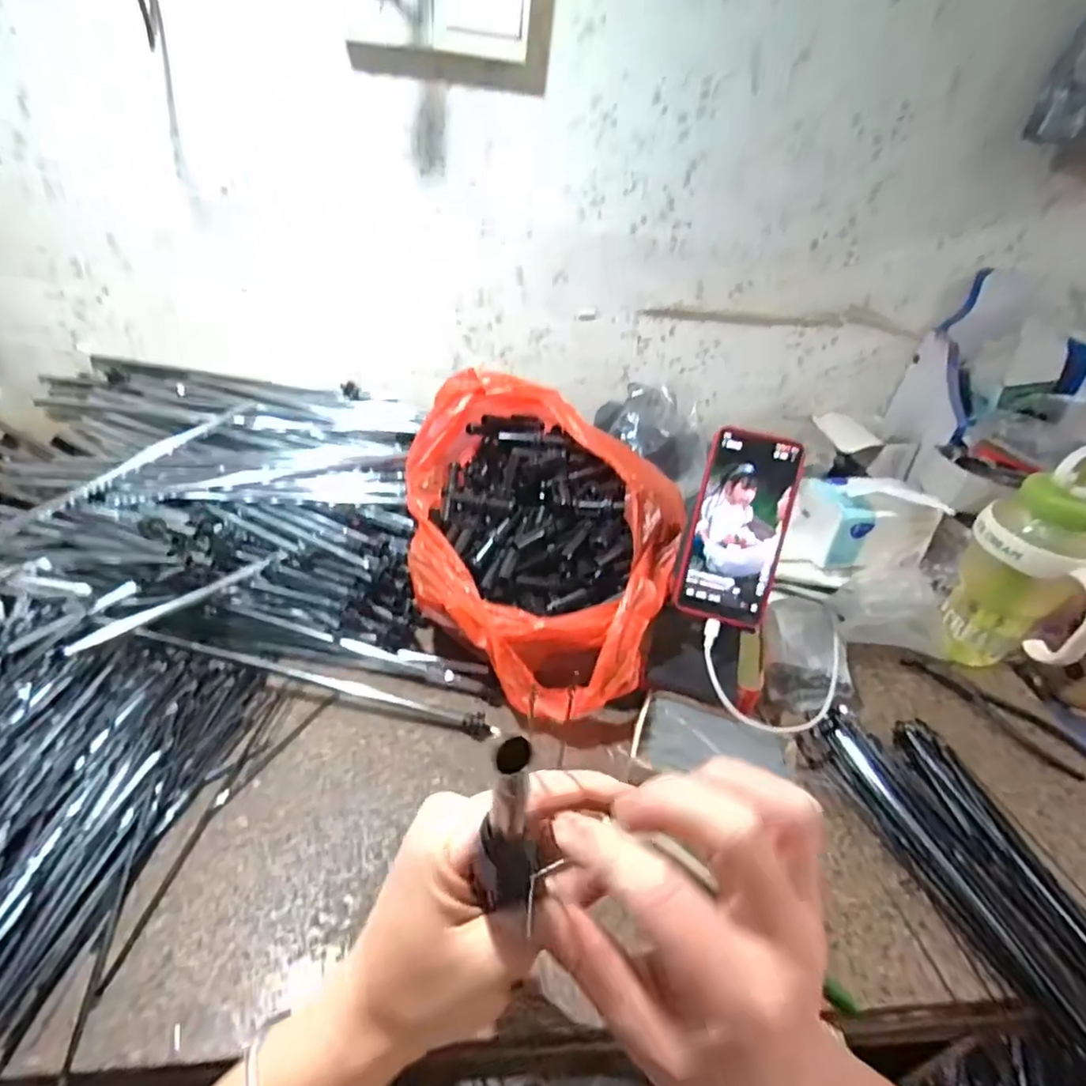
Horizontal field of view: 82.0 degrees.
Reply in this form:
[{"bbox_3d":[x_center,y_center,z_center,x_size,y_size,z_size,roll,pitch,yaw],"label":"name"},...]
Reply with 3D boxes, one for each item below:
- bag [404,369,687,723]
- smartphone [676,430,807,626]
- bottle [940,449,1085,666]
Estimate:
[{"bbox_3d":[-0.010,-0.015,0.593,0.275,0.188,0.246,18,38,17],"label":"bag"},{"bbox_3d":[0.170,-0.014,0.542,0.079,0.165,0.010,13,3,10],"label":"smartphone"},{"bbox_3d":[0.496,0.028,0.628,0.127,0.252,0.118,31,43,31],"label":"bottle"}]

